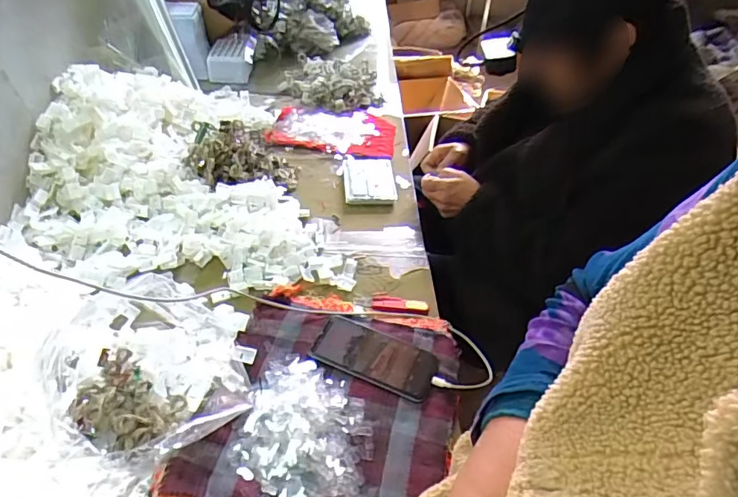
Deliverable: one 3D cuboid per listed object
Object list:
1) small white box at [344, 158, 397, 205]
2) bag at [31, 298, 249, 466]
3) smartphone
[{"bbox_3d":[0.002,-0.139,0.998,0.098,0.016,0.142,1,42,-4],"label":"small white box"},{"bbox_3d":[-0.250,0.133,0.610,0.202,0.072,0.232,-7,43,-12],"label":"bag"},{"bbox_3d":[0.007,0.141,0.669,0.160,0.012,0.078,19,44,16],"label":"smartphone"}]

